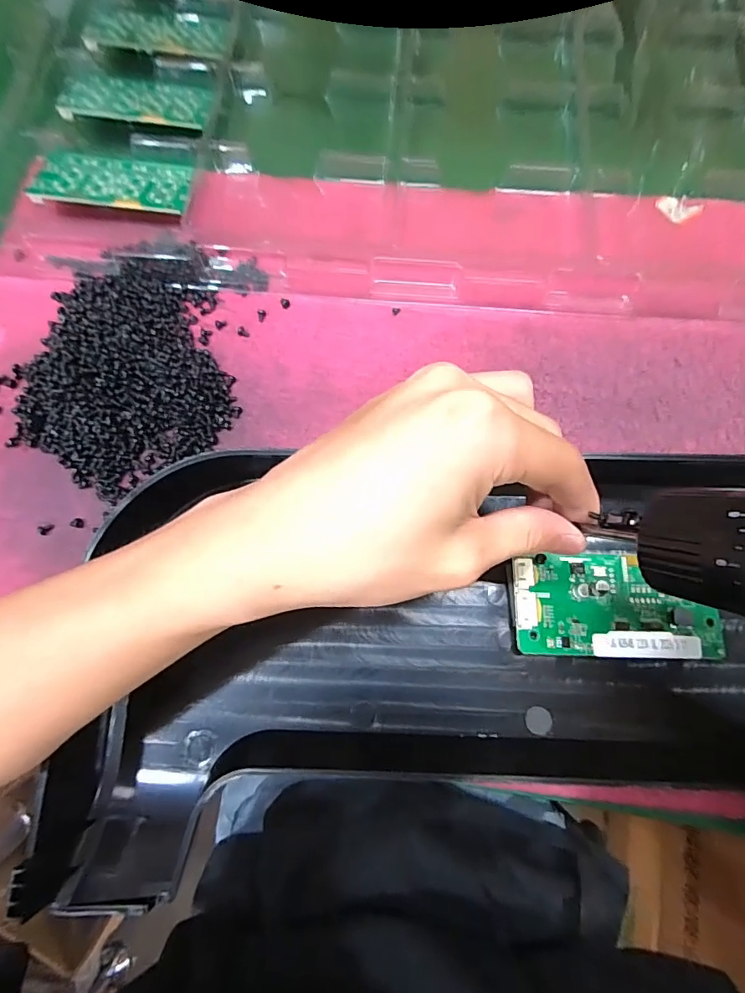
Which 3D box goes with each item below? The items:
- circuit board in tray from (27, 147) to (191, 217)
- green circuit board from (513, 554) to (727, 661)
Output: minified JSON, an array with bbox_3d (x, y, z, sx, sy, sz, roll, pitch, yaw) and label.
[{"bbox_3d":[-0.157,-0.194,0.293,0.090,0.004,0.048,6,63,-1],"label":"circuit board in tray"},{"bbox_3d":[0.116,0.053,0.229,0.094,0.014,0.047,1,76,3],"label":"green circuit board"}]

